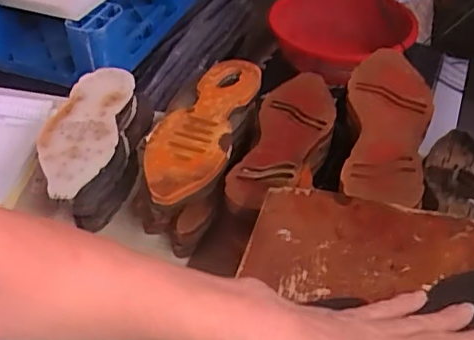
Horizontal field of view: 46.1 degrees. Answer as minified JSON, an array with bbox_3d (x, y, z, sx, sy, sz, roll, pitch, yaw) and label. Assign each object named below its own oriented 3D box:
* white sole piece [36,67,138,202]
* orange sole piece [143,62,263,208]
[{"bbox_3d":[-0.212,-0.062,0.776,0.097,0.025,0.262,1,43,2],"label":"white sole piece"},{"bbox_3d":[-0.047,-0.063,0.732,0.098,0.015,0.294,10,44,12],"label":"orange sole piece"}]

